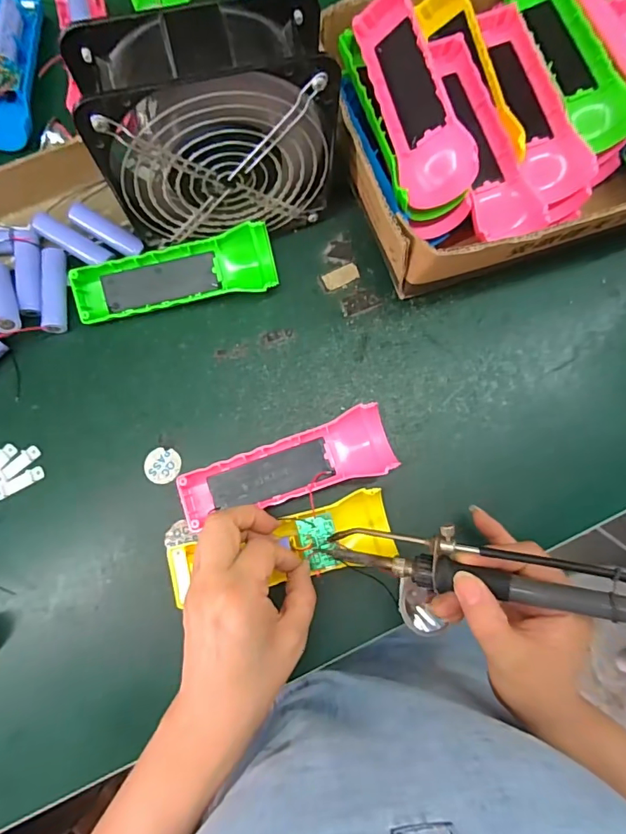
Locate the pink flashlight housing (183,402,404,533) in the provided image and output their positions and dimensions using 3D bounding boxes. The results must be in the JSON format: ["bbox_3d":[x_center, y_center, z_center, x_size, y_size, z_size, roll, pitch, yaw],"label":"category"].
[{"bbox_3d":[-0.018,0.040,0.345,0.155,0.025,0.047,-20,82,-5],"label":"pink flashlight housing"}]

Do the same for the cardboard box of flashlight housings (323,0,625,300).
[{"bbox_3d":[0.219,-0.257,0.362,0.410,0.099,0.230,-18,80,-4],"label":"cardboard box of flashlight housings"}]

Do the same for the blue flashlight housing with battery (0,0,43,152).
[{"bbox_3d":[-0.266,-0.306,0.410,0.043,0.028,0.147,0,78,0],"label":"blue flashlight housing with battery"}]

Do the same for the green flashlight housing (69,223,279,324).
[{"bbox_3d":[-0.108,-0.111,0.370,0.155,0.025,0.049,-10,82,-4],"label":"green flashlight housing"}]

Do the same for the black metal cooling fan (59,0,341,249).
[{"bbox_3d":[-0.063,-0.184,0.318,0.148,0.145,0.062,-15,80,-3],"label":"black metal cooling fan"}]

